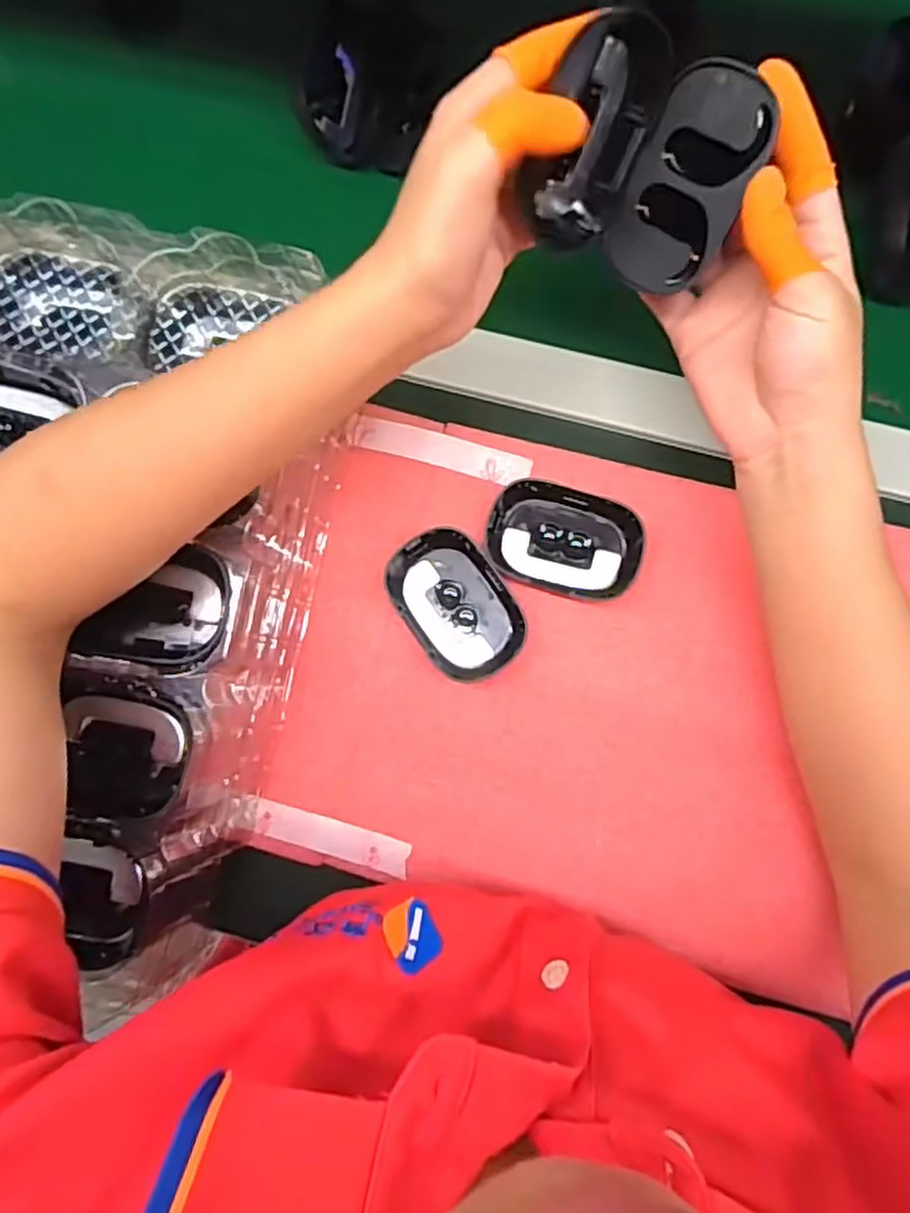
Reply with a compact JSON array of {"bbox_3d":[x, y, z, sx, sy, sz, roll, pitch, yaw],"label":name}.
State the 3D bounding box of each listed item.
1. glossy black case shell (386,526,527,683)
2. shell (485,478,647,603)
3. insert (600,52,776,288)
[{"bbox_3d":[0.000,-0.001,0.416,0.059,0.016,0.089,-38,82,-1],"label":"glossy black case shell"},{"bbox_3d":[0.063,-0.038,0.413,0.086,0.018,0.061,17,84,5],"label":"shell"},{"bbox_3d":[0.107,-0.189,0.322,0.055,0.019,0.085,43,128,23],"label":"insert"}]

